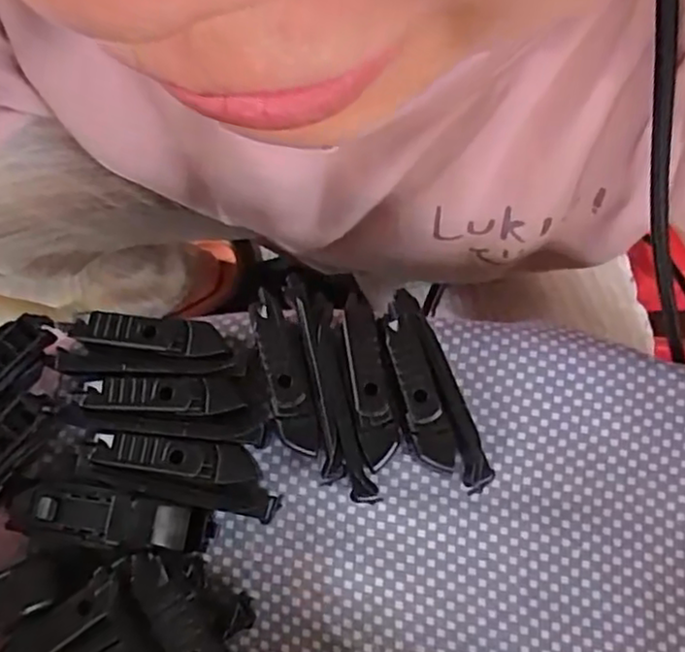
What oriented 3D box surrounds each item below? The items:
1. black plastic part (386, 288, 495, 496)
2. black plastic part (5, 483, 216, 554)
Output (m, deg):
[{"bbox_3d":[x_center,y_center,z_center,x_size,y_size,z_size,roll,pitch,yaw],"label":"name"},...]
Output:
[{"bbox_3d":[0.032,0.028,0.261,0.025,0.023,0.078,-21,76,-6],"label":"black plastic part"},{"bbox_3d":[-0.085,0.071,0.250,0.073,0.025,0.018,6,75,1],"label":"black plastic part"}]

